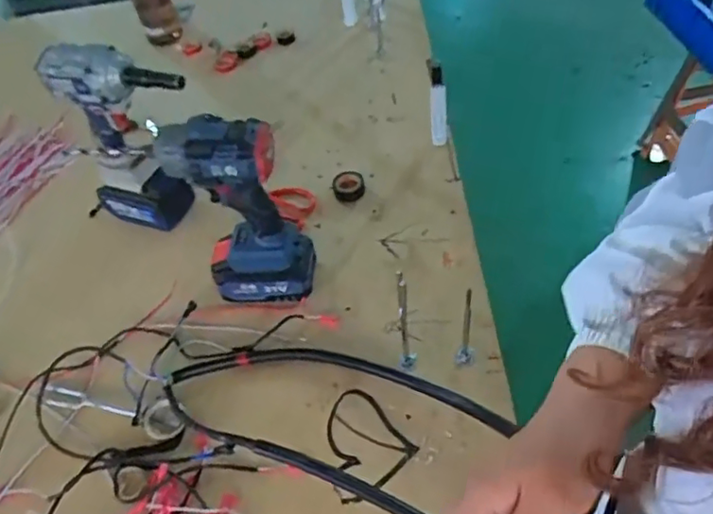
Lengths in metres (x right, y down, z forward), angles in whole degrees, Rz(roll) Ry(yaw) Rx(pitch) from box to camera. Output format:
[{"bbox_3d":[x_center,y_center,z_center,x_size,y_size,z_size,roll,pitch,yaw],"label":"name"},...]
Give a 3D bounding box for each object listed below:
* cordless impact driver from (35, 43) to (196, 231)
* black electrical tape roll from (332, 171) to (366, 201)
[{"bbox_3d":[-0.286,-0.141,0.779,0.200,0.255,0.077,19,54,22],"label":"cordless impact driver"},{"bbox_3d":[-0.012,-0.108,0.885,0.047,0.026,0.049,-8,49,0],"label":"black electrical tape roll"}]

